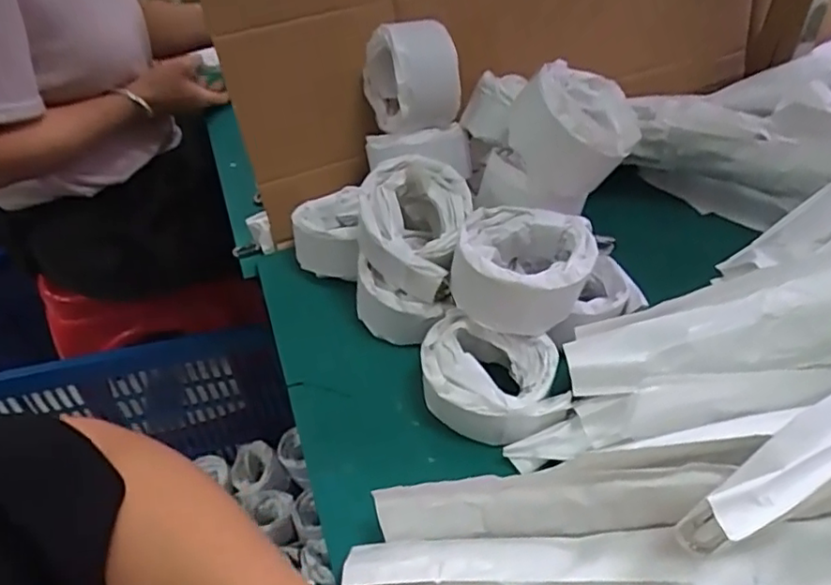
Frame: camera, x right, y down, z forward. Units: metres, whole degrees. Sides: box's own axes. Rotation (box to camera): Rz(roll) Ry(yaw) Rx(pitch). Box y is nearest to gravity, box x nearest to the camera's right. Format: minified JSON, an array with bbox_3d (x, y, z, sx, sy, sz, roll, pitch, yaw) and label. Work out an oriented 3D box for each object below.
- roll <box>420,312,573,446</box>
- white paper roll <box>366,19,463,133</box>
[{"bbox_3d":[0.057,0.066,0.444,0.107,0.054,0.076,10,45,15],"label":"roll"},{"bbox_3d":[-0.005,-0.186,0.522,0.071,0.083,0.076,-3,43,2],"label":"white paper roll"}]

